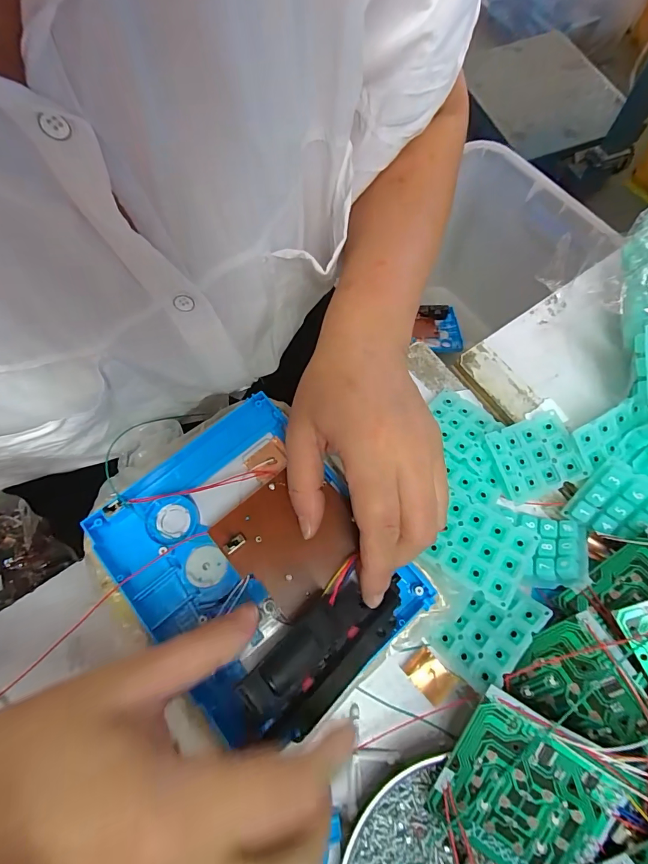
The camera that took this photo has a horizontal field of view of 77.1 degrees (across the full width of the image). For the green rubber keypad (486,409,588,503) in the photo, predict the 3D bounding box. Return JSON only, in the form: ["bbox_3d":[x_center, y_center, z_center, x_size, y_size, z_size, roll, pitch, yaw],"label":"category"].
[{"bbox_3d":[0.141,0.016,0.277,0.056,0.012,0.049,-19,69,-7],"label":"green rubber keypad"}]

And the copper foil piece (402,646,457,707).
[{"bbox_3d":[0.064,0.148,0.248,0.020,0.004,0.028,-40,73,-14],"label":"copper foil piece"}]

